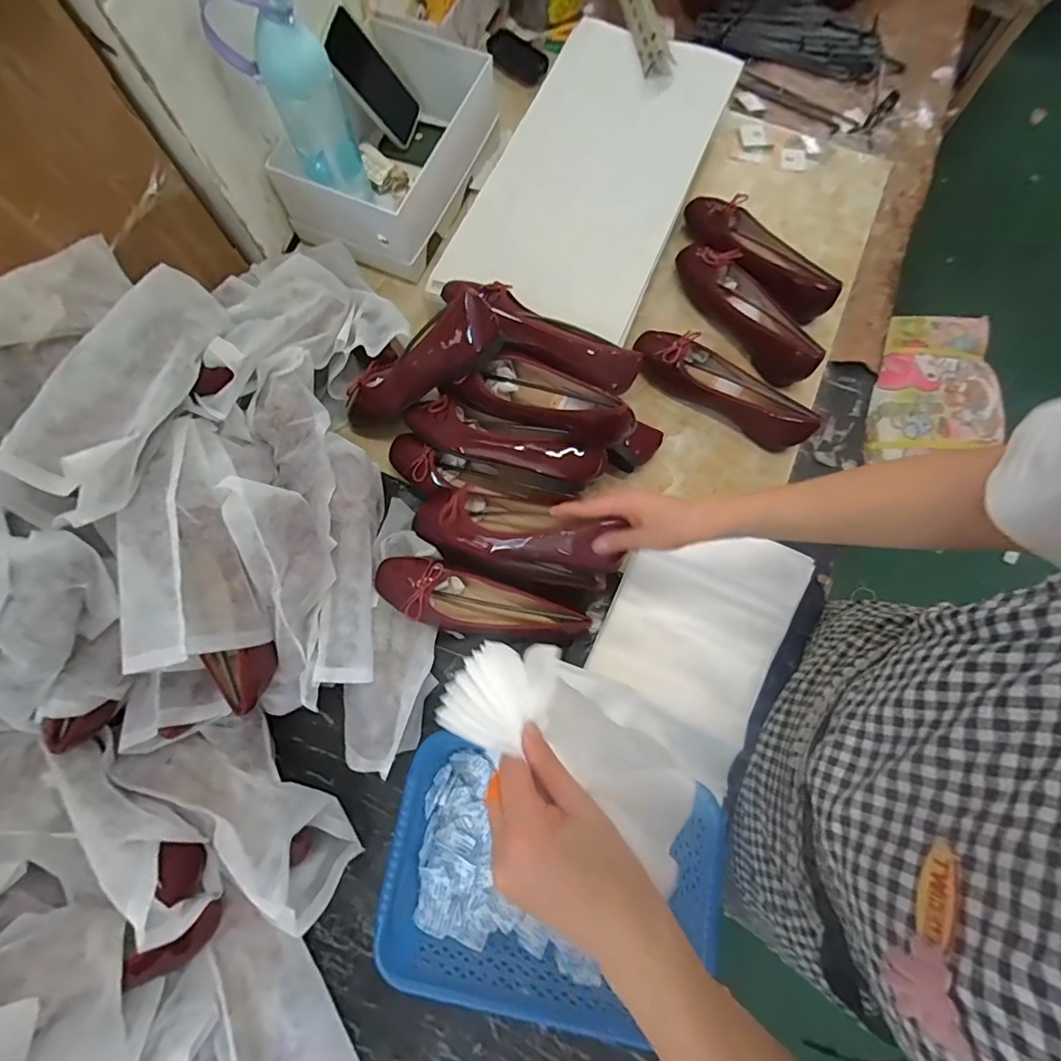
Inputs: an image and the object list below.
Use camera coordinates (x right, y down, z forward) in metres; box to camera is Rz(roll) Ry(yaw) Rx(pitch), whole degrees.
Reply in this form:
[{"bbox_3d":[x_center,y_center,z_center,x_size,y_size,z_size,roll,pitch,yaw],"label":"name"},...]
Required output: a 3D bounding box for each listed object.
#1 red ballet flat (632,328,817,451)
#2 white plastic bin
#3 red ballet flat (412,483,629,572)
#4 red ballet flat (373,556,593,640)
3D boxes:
[{"bbox_3d":[0.259,-0.199,0.689,0.254,0.063,0.079,30,77,7],"label":"red ballet flat"},{"bbox_3d":[-0.194,-0.541,0.739,0.189,0.134,0.307,25,77,6],"label":"white plastic bin"},{"bbox_3d":[-0.030,-0.008,0.594,0.264,0.059,0.081,13,75,23],"label":"red ballet flat"},{"bbox_3d":[-0.058,0.091,0.622,0.259,0.052,0.075,15,76,4],"label":"red ballet flat"}]

